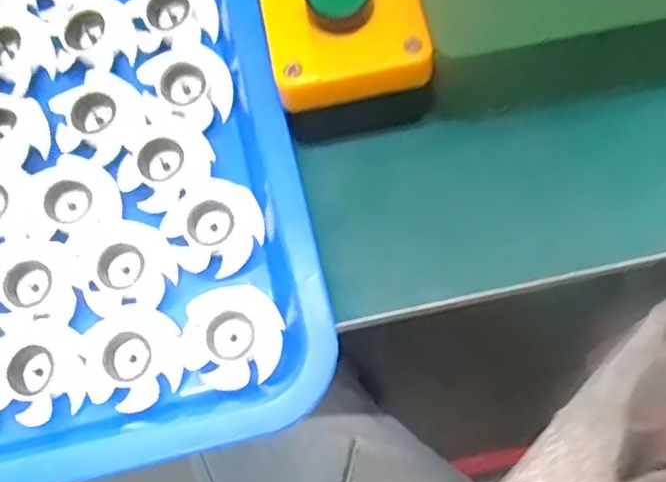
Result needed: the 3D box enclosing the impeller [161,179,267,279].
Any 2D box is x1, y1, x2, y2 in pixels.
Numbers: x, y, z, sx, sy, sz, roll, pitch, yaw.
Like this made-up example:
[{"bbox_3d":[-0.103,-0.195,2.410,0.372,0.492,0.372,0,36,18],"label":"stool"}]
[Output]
[{"bbox_3d":[-0.054,-0.006,0.320,0.044,0.012,0.039,-43,79,-9],"label":"impeller"}]

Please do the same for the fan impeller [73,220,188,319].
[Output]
[{"bbox_3d":[-0.096,0.012,0.320,0.043,0.009,0.044,34,79,9],"label":"fan impeller"}]

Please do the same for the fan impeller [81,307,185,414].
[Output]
[{"bbox_3d":[-0.088,0.051,0.306,0.040,0.010,0.043,0,76,1],"label":"fan impeller"}]

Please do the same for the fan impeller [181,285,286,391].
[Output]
[{"bbox_3d":[-0.044,0.042,0.308,0.041,0.011,0.044,8,76,3],"label":"fan impeller"}]

